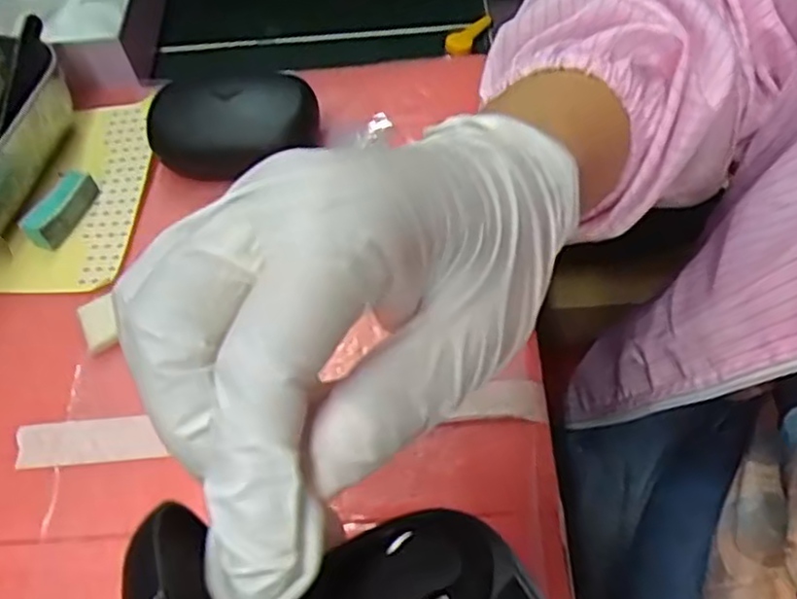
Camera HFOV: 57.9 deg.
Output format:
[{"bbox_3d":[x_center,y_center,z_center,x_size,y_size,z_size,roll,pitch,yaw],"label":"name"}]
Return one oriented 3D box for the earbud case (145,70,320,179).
[{"bbox_3d":[-0.085,-0.090,0.371,0.085,0.037,0.049,-13,56,-3],"label":"earbud case"}]

